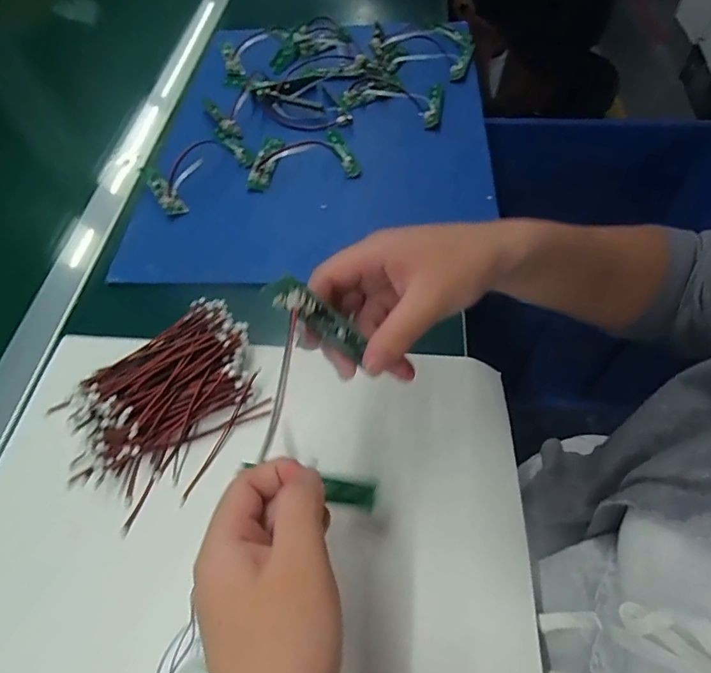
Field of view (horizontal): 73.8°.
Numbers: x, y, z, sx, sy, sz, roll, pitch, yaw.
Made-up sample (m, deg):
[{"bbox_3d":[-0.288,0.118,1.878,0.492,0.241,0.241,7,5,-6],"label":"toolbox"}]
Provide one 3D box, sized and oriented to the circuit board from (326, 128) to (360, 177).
[{"bbox_3d":[-0.017,-0.202,0.519,0.017,0.014,0.079,-17,54,-12],"label":"circuit board"}]

